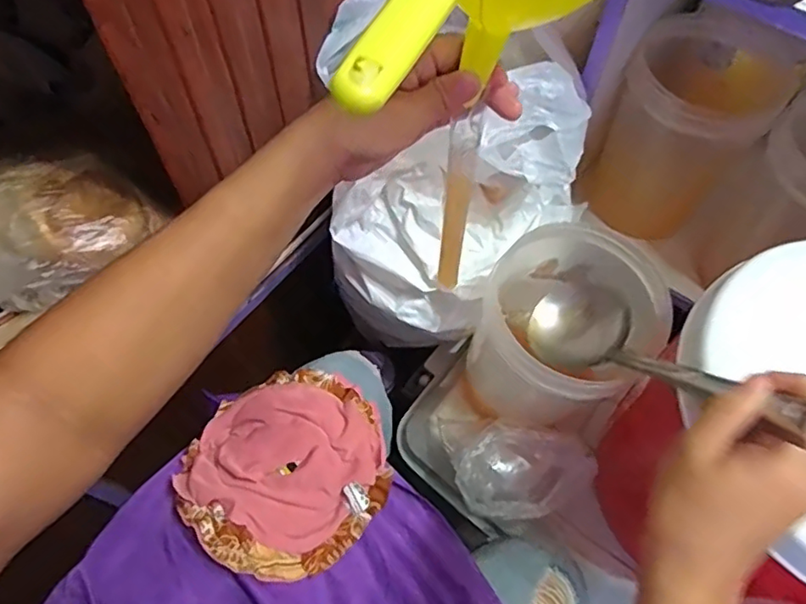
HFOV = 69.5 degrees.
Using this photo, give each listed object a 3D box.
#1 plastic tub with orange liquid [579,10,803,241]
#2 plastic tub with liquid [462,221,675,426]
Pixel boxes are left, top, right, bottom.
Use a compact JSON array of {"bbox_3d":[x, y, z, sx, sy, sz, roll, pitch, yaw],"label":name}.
[{"bbox_3d":[0.342,-0.206,0.722,0.148,0.192,0.171,36,66,16],"label":"plastic tub with orange liquid"},{"bbox_3d":[0.156,0.040,0.617,0.158,0.200,0.143,-34,68,-18],"label":"plastic tub with liquid"}]

